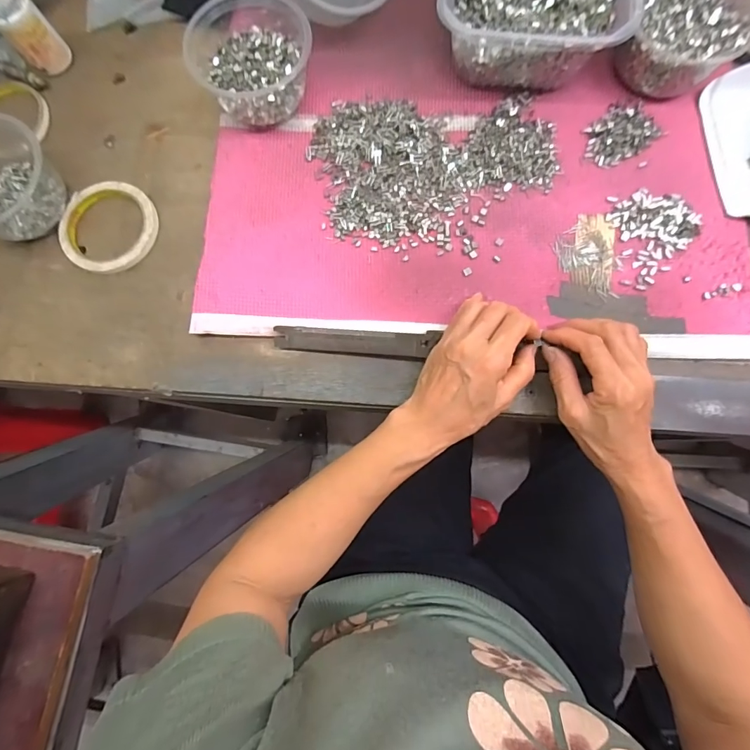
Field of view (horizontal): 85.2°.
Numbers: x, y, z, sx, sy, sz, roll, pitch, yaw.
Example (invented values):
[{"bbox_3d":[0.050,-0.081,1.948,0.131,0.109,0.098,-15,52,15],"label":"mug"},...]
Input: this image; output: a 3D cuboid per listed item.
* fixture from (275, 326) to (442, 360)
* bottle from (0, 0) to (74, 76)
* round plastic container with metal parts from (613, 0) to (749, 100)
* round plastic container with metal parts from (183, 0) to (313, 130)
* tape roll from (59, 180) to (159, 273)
[{"bbox_3d":[-0.020,-0.030,0.380,0.165,0.016,0.026,2,82,3],"label":"fixture"},{"bbox_3d":[-0.364,-0.364,0.423,0.043,0.081,0.045,-25,81,-1],"label":"bottle"},{"bbox_3d":[0.296,-0.332,0.392,0.102,0.053,0.122,19,83,6],"label":"round plastic container with metal parts"},{"bbox_3d":[-0.125,-0.312,0.405,0.118,0.062,0.110,31,84,7],"label":"round plastic container with metal parts"},{"bbox_3d":[-0.274,-0.154,0.420,0.096,0.009,0.100,0,82,3],"label":"tape roll"}]

